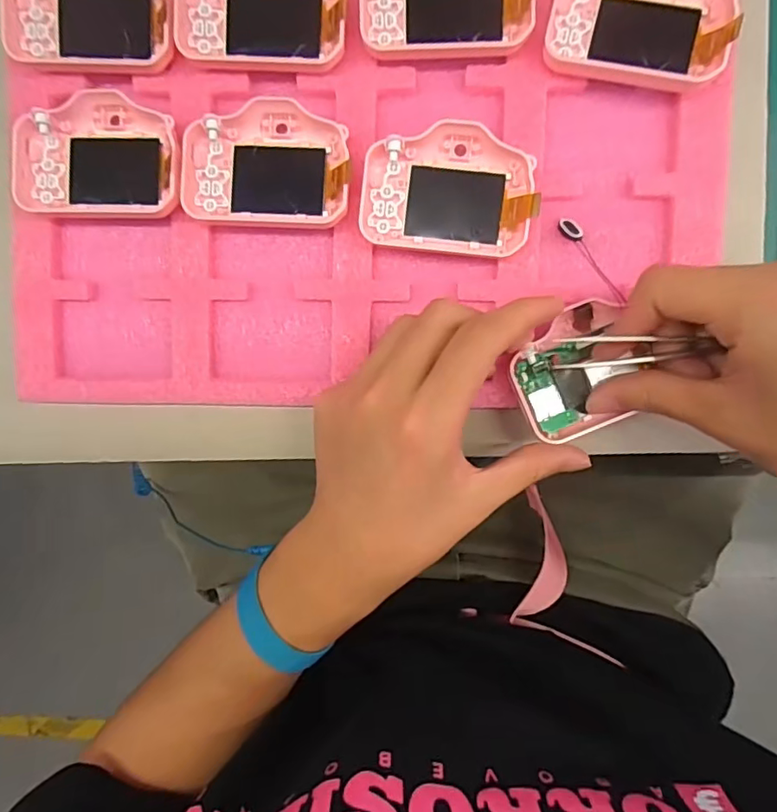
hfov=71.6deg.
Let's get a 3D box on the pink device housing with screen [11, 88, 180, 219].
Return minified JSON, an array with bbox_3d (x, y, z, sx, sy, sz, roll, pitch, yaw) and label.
[{"bbox_3d":[-0.148,-0.129,0.278,0.084,0.013,0.060,3,97,2],"label":"pink device housing with screen"}]

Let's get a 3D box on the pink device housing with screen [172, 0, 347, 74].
[{"bbox_3d":[-0.063,-0.202,0.270,0.083,0.013,0.060,4,97,2],"label":"pink device housing with screen"}]

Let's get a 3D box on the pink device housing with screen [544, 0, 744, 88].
[{"bbox_3d":[0.121,-0.188,0.260,0.082,0.019,0.058,12,97,1],"label":"pink device housing with screen"}]

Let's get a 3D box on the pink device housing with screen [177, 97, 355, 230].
[{"bbox_3d":[-0.062,-0.123,0.277,0.083,0.013,0.059,4,97,2],"label":"pink device housing with screen"}]

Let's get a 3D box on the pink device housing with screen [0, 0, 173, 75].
[{"bbox_3d":[-0.151,-0.203,0.274,0.084,0.012,0.058,5,97,2],"label":"pink device housing with screen"}]

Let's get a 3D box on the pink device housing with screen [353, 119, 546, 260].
[{"bbox_3d":[0.030,-0.109,0.272,0.084,0.019,0.058,7,97,1],"label":"pink device housing with screen"}]

